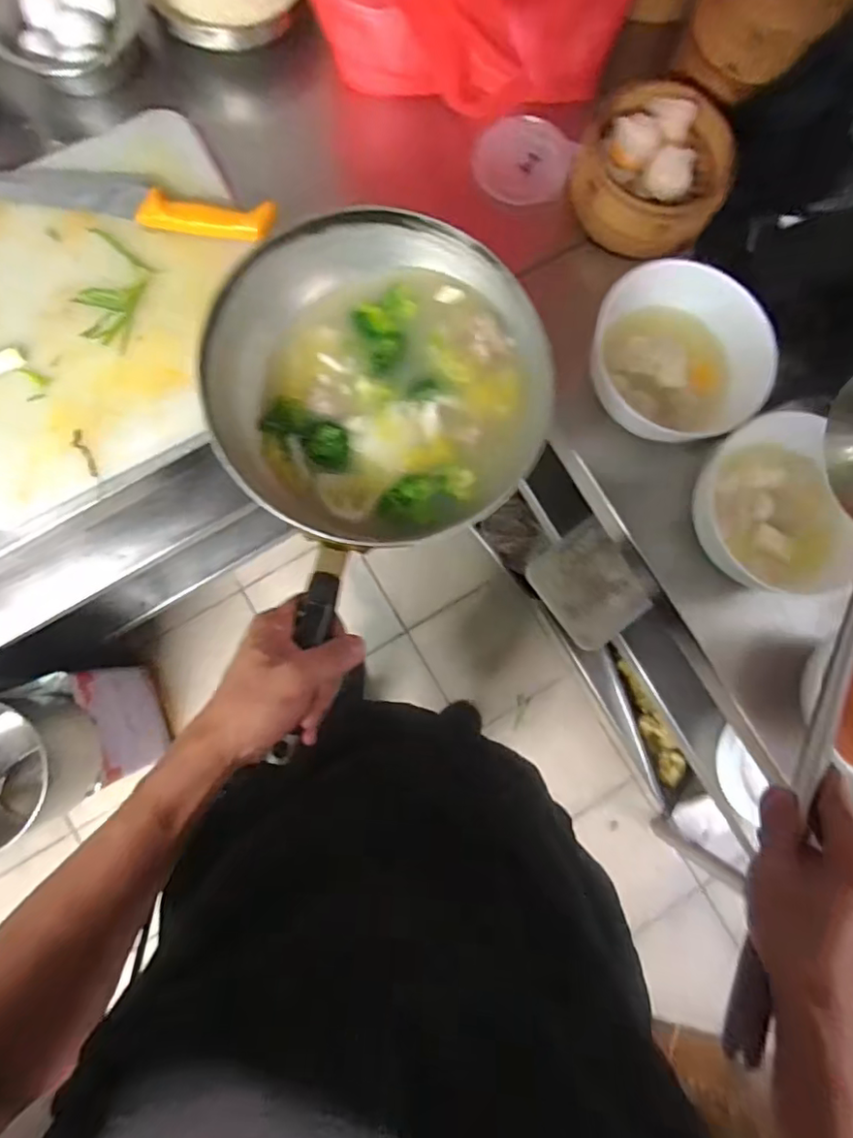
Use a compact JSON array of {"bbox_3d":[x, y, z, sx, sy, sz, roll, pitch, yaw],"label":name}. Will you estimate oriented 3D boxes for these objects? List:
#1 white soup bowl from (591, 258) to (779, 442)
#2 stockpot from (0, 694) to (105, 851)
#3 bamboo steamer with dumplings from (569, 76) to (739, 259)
[{"bbox_3d":[0.258,-0.219,0.606,0.157,0.073,0.186,-40,87,-7],"label":"white soup bowl"},{"bbox_3d":[-0.704,0.341,0.988,0.216,0.236,0.241,-9,84,-5],"label":"stockpot"},{"bbox_3d":[0.252,-0.446,0.643,0.163,0.066,0.159,0,83,-4],"label":"bamboo steamer with dumplings"}]

